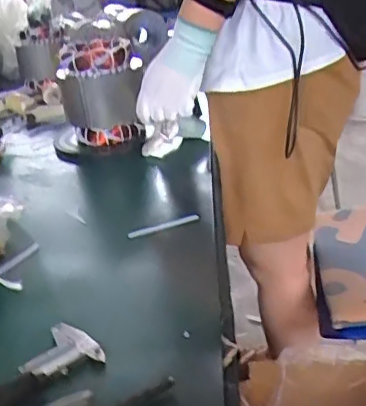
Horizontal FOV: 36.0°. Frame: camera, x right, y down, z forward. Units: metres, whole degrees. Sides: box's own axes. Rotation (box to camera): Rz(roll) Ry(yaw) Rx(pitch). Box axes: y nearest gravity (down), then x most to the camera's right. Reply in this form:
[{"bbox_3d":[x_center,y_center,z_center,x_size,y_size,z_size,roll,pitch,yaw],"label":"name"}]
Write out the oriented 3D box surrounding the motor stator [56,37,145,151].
[{"bbox_3d":[-0.149,-0.198,1.055,0.145,0.191,0.145,-8,27,-5],"label":"motor stator"}]

